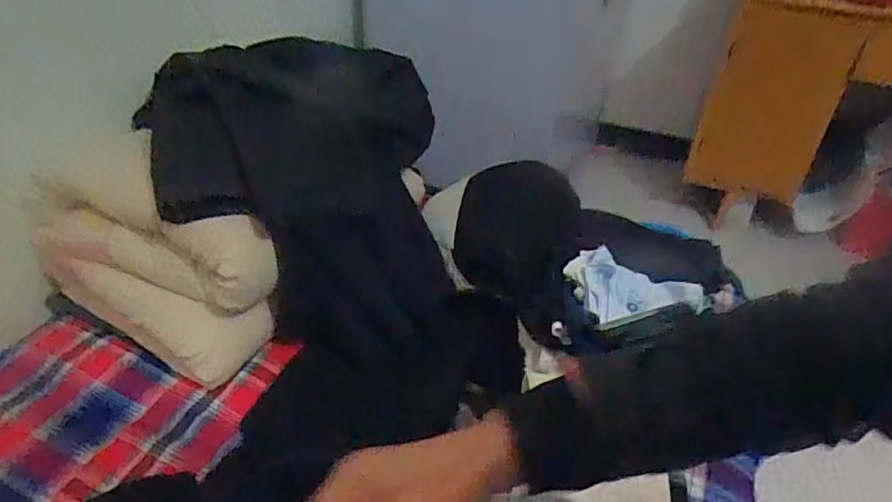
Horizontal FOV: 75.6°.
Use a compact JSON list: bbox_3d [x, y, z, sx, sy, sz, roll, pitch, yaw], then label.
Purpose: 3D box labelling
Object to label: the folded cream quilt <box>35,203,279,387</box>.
[{"bbox_3d":[-0.481,0.039,0.953,0.414,0.262,0.135,18,38,20],"label":"folded cream quilt"}]

